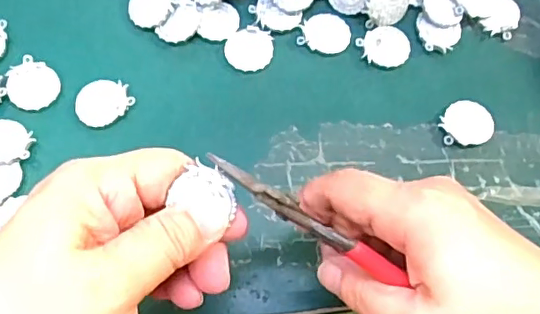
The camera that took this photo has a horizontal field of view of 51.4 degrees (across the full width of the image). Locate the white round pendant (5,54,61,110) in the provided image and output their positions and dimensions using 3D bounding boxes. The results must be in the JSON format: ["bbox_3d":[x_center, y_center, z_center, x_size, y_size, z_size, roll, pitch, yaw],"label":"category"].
[{"bbox_3d":[-0.134,-0.041,0.316,0.027,0.005,0.030,-38,74,-16],"label":"white round pendant"}]

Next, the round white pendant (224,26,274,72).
[{"bbox_3d":[-0.012,-0.064,0.332,0.028,0.004,0.027,1,68,-2],"label":"round white pendant"}]

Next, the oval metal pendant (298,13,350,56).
[{"bbox_3d":[0.034,-0.076,0.338,0.029,0.004,0.028,18,68,5],"label":"oval metal pendant"}]

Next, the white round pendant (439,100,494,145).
[{"bbox_3d":[0.113,-0.020,0.322,0.029,0.005,0.027,1,68,-2],"label":"white round pendant"}]

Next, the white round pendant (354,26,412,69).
[{"bbox_3d":[0.070,-0.066,0.337,0.029,0.004,0.026,-28,72,-13],"label":"white round pendant"}]

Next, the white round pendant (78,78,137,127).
[{"bbox_3d":[-0.094,-0.031,0.315,0.030,0.005,0.026,-30,73,-14],"label":"white round pendant"}]

